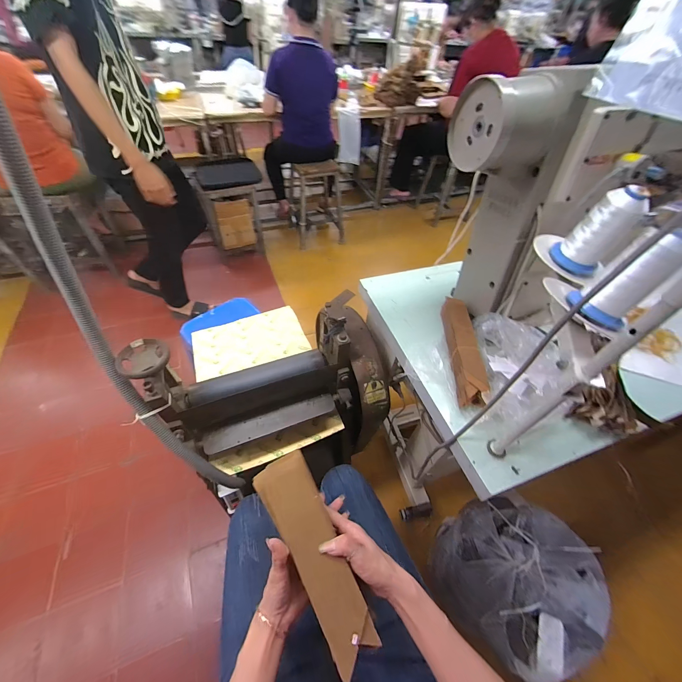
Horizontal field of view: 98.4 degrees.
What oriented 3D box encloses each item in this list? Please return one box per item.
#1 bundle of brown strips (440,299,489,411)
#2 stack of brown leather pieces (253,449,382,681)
[{"bbox_3d":[0.242,0.012,0.592,0.047,0.049,0.252,5,50,0],"label":"bundle of brown strips"},{"bbox_3d":[-0.036,0.269,0.385,0.071,0.031,0.241,-22,63,-21],"label":"stack of brown leather pieces"}]

